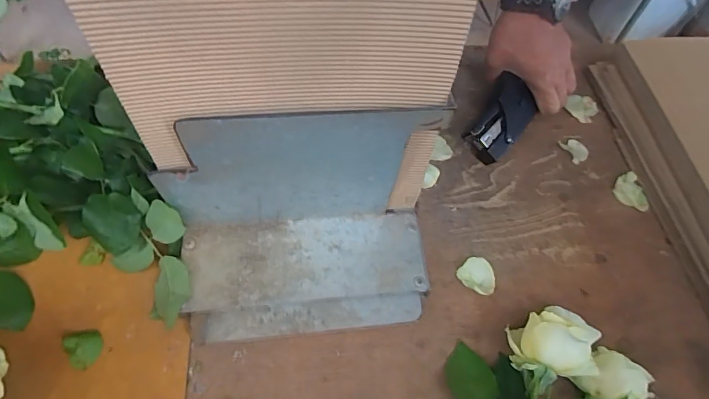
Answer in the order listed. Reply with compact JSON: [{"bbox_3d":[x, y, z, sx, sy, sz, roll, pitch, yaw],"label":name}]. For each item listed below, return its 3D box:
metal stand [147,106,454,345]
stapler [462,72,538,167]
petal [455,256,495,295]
[{"bbox_3d":[-0.040,0.031,0.321,0.206,0.178,0.103,-4,61,-6],"label":"metal stand"},{"bbox_3d":[0.166,-0.089,0.477,0.051,0.022,0.097,30,83,13],"label":"stapler"},{"bbox_3d":[0.121,0.075,0.409,0.034,0.009,0.036,2,60,-3],"label":"petal"}]

